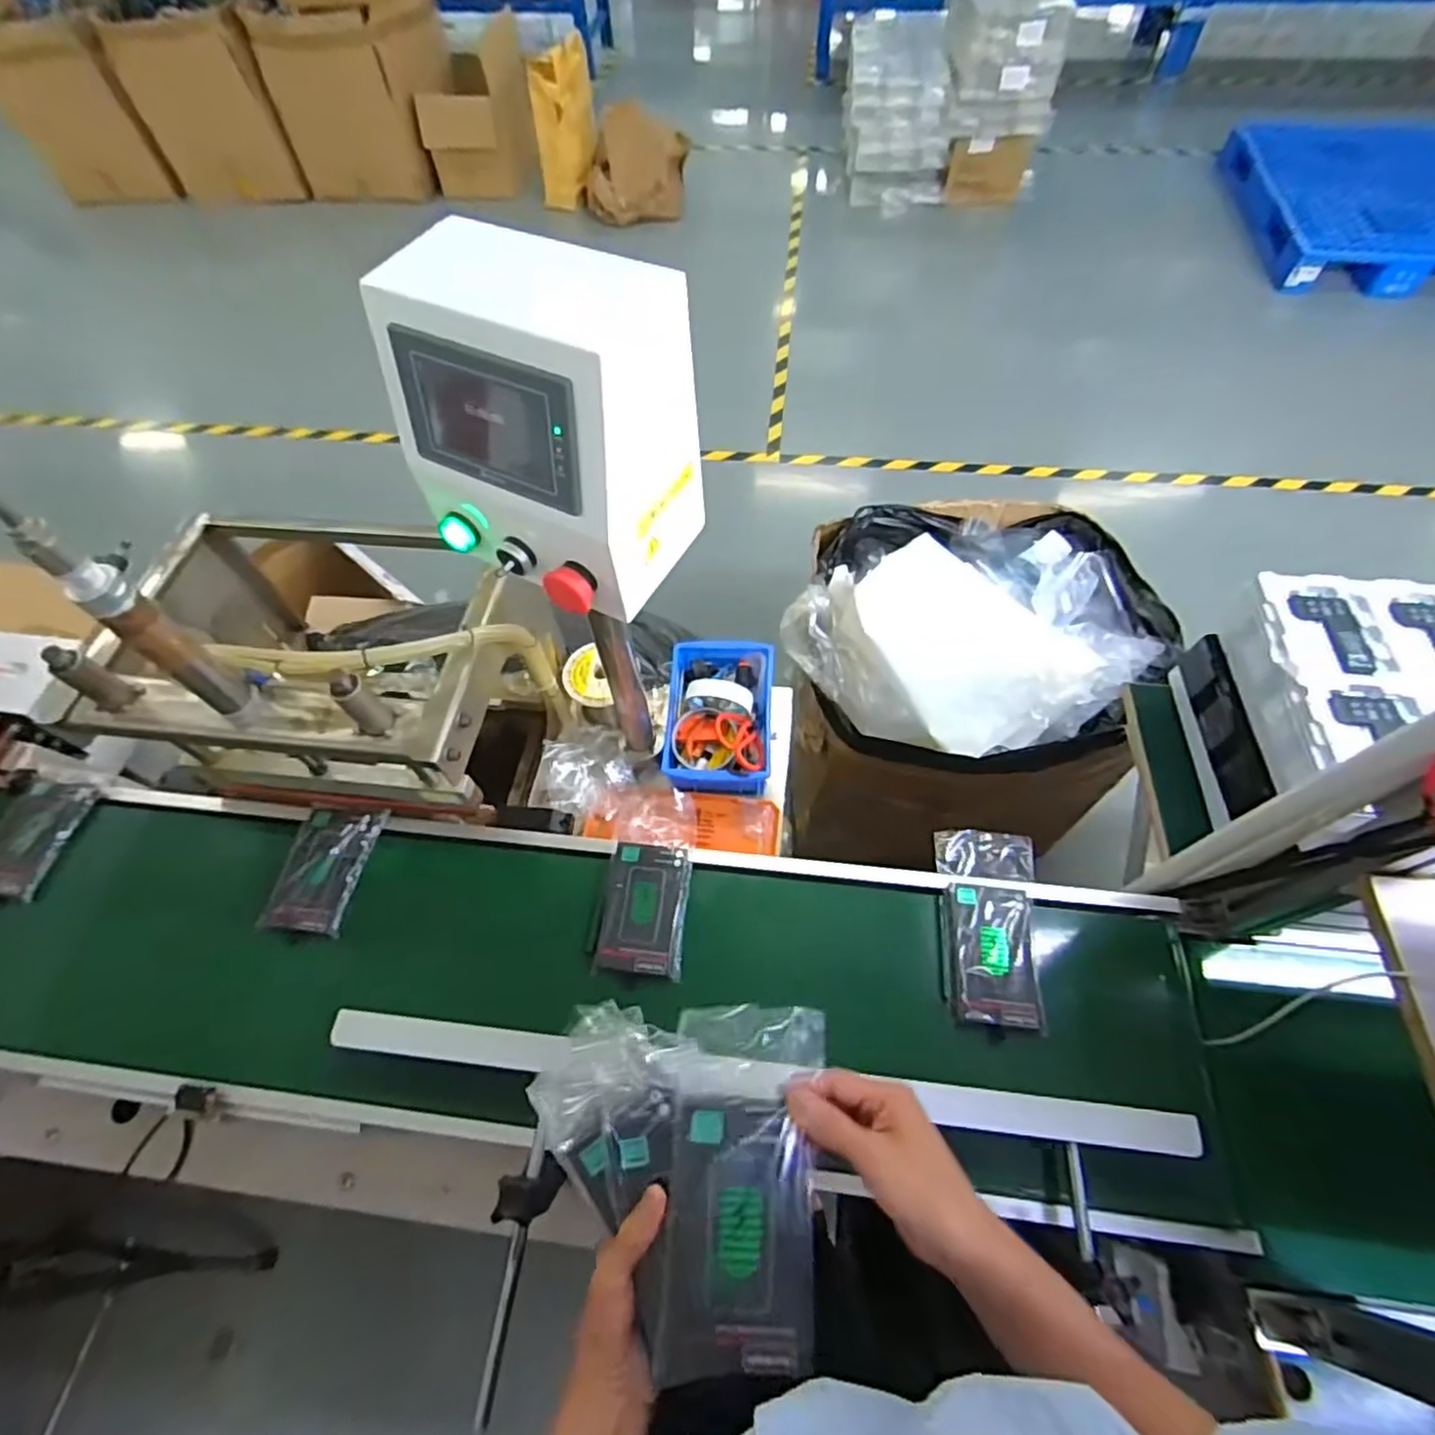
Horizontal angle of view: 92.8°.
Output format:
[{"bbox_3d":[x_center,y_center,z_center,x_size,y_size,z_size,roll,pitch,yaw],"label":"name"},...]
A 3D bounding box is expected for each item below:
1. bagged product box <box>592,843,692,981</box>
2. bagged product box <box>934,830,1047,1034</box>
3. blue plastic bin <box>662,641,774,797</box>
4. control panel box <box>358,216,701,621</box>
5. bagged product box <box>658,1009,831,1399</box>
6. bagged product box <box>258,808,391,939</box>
[{"bbox_3d":[-0.076,0.202,0.730,0.087,0.015,0.137,5,60,5],"label":"bagged product box"},{"bbox_3d":[0.286,0.215,0.711,0.094,0.025,0.199,3,59,4],"label":"bagged product box"},{"bbox_3d":[0.005,-0.006,0.909,0.140,0.077,0.216,1,59,3],"label":"blue plastic bin"},{"bbox_3d":[-0.124,-0.204,0.486,0.183,0.191,0.141,25,63,15],"label":"control panel box"},{"bbox_3d":[0.016,0.284,0.420,0.089,0.019,0.192,3,66,4],"label":"bagged product box"},{"bbox_3d":[-0.442,0.168,0.767,0.099,0.021,0.142,4,59,4],"label":"bagged product box"}]

